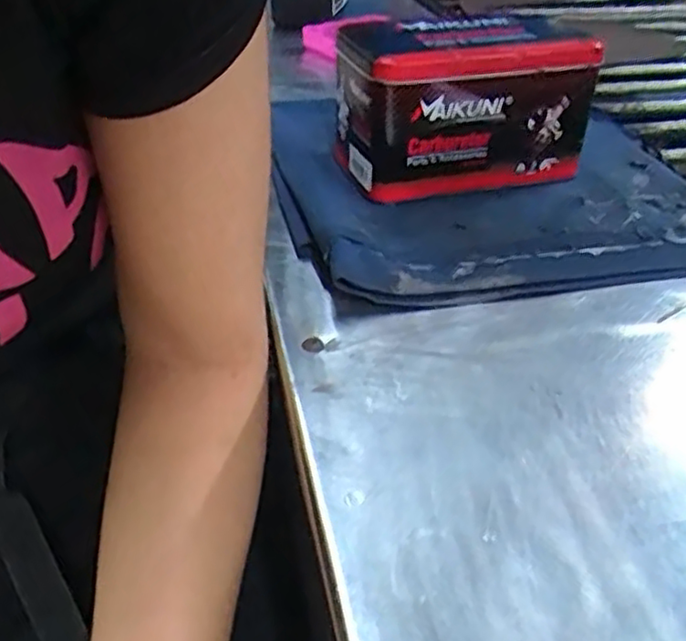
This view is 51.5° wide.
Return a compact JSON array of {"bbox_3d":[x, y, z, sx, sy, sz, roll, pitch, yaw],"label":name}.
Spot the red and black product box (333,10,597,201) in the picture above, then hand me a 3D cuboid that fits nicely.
[{"bbox_3d":[0.081,-0.151,0.490,0.155,0.100,0.100,-14,38,-19],"label":"red and black product box"}]

